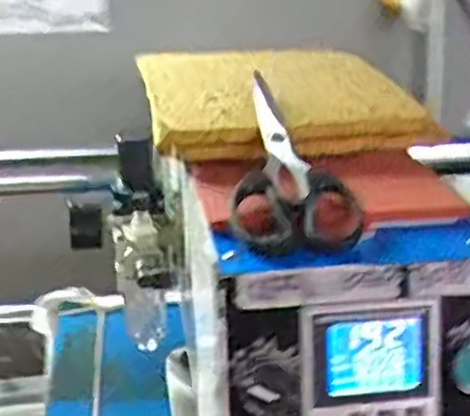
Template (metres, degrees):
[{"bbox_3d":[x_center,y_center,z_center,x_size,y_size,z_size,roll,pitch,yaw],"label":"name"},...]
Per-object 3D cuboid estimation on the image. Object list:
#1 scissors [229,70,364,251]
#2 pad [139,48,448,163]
[{"bbox_3d":[0.026,-0.036,0.447,0.068,0.017,0.172,-3,39,-6],"label":"scissors"},{"bbox_3d":[0.031,-0.084,0.548,0.186,0.036,0.195,-4,23,-10],"label":"pad"}]

